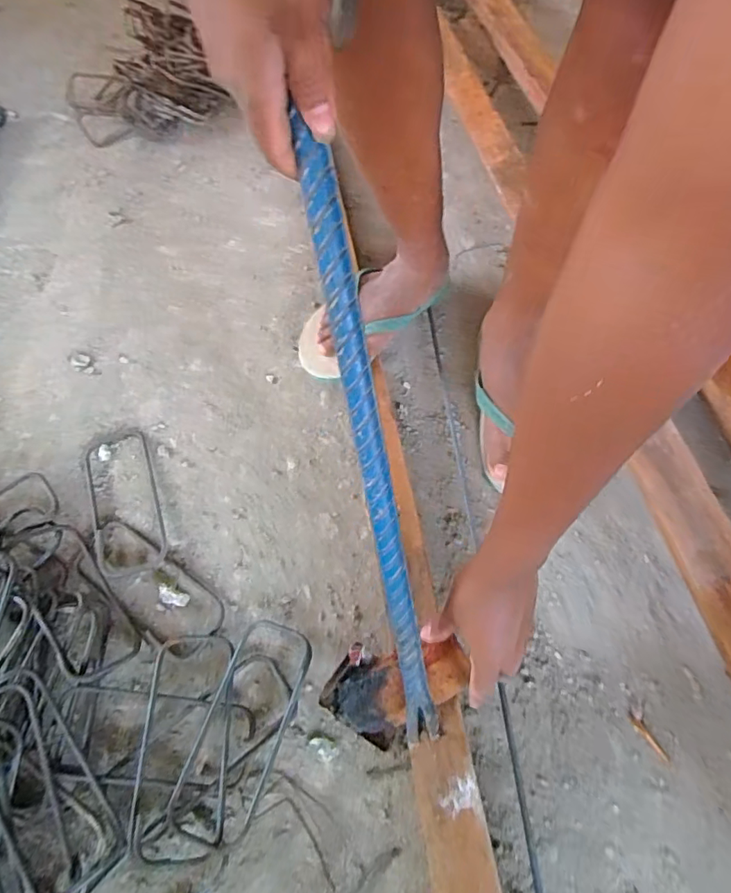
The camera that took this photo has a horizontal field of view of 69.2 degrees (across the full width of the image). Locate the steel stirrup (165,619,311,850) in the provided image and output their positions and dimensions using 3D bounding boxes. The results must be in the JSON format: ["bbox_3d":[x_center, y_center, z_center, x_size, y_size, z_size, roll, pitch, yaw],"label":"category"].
[{"bbox_3d":[-0.123,0.283,0.540,0.085,0.018,0.206,14,59,13],"label":"steel stirrup"}]

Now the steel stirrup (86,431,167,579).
[{"bbox_3d":[-0.311,0.068,0.678,0.082,0.016,0.201,-19,63,-7],"label":"steel stirrup"}]

